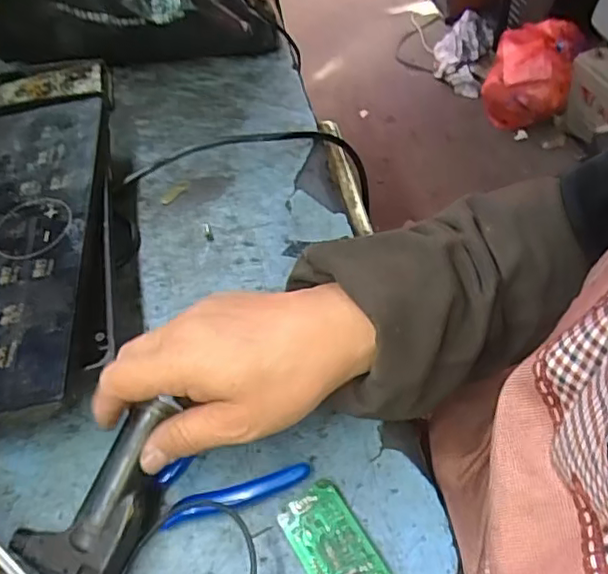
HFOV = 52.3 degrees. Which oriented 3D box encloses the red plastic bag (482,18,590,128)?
[{"bbox_3d":[0.623,-0.604,1.695,0.215,0.198,0.282,12,56,19],"label":"red plastic bag"}]

